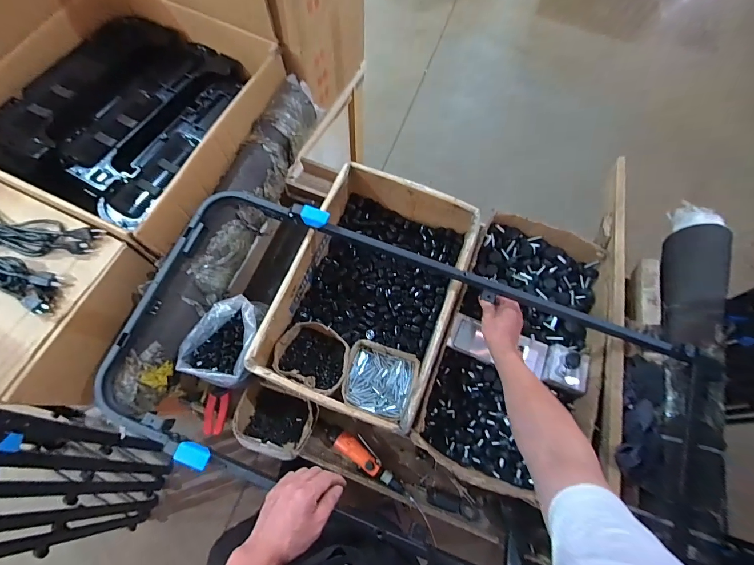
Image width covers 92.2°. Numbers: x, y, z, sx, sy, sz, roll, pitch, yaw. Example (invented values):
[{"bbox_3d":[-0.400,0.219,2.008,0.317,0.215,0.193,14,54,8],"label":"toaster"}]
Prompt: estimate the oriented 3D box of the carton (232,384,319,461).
[{"bbox_3d":[-0.226,0.307,0.812,0.174,0.082,0.130,16,71,4],"label":"carton"}]

